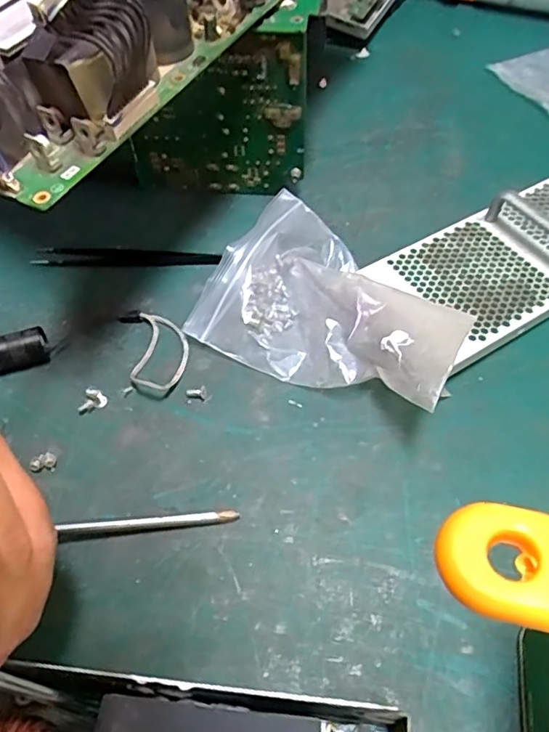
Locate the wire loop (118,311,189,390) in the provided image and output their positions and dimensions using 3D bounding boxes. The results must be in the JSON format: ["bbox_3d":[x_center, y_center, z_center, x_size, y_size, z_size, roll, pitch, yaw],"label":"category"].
[{"bbox_3d":[-0.069,-0.011,0.335,0.035,0.007,0.063,-15,56,-9],"label":"wire loop"}]

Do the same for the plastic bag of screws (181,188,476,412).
[{"bbox_3d":[0.037,-0.040,0.325,0.143,0.053,0.106,25,59,18],"label":"plastic bag of screws"}]

